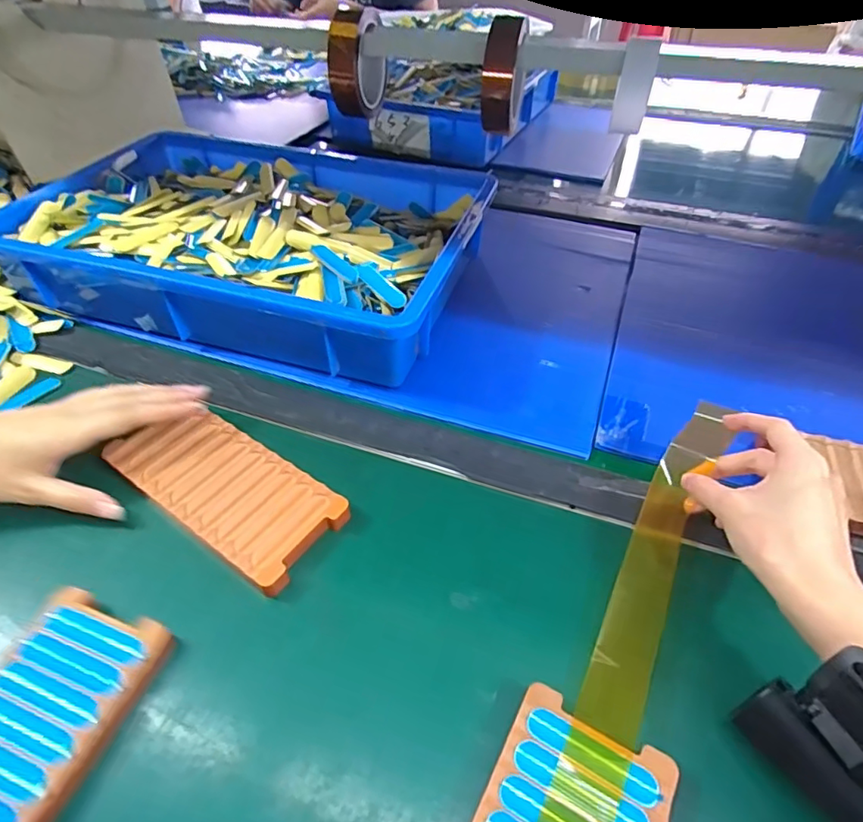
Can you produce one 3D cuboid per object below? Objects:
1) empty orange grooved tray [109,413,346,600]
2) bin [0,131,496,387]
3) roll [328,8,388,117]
[{"bbox_3d":[-0.142,0.050,0.363,0.166,0.016,0.072,27,51,25],"label":"empty orange grooved tray"},{"bbox_3d":[-0.180,-0.189,0.544,0.444,0.072,0.298,14,47,14],"label":"bin"},{"bbox_3d":[-0.078,-0.380,0.576,0.046,0.087,0.088,6,45,6],"label":"roll"}]

